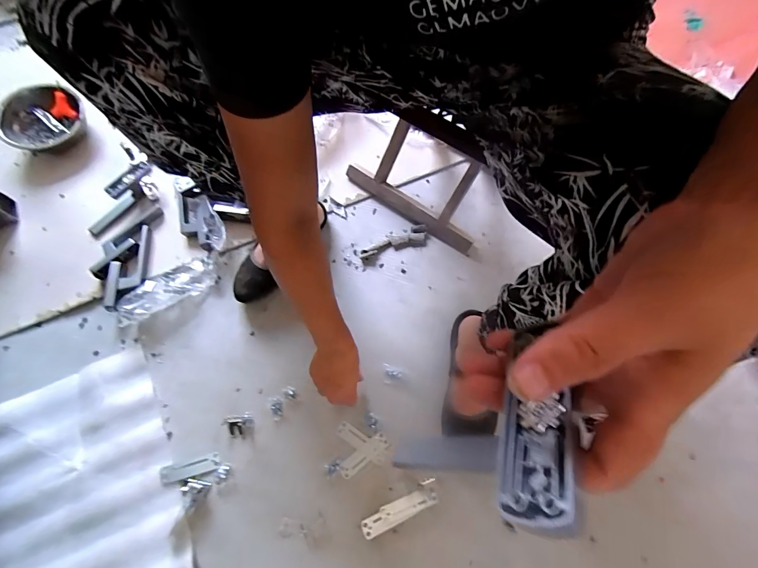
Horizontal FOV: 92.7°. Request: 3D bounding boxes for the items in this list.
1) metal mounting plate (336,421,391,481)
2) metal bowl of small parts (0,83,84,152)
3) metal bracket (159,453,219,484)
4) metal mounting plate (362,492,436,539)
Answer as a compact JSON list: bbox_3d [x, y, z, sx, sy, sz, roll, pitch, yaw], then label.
[{"bbox_3d":[-0.034,0.290,0.618,0.091,0.004,0.081,16,71,7],"label":"metal mounting plate"},{"bbox_3d":[-0.785,-0.388,0.834,0.170,0.035,0.172,1,81,-5],"label":"metal bowl of small parts"},{"bbox_3d":[-0.324,0.315,0.615,0.098,0.004,0.025,-15,70,-4],"label":"metal bracket"},{"bbox_3d":[0.033,0.370,0.587,0.127,0.007,0.032,-25,71,-8],"label":"metal mounting plate"}]

